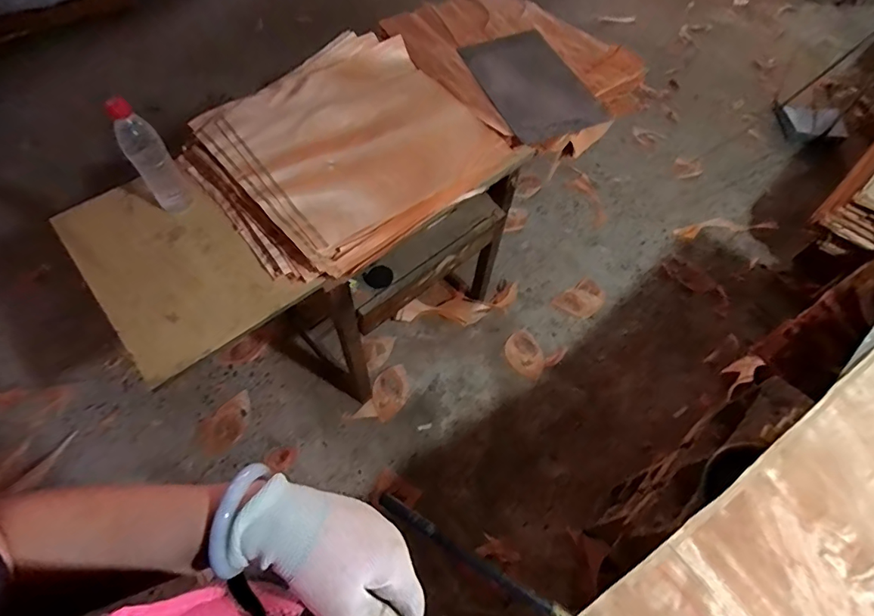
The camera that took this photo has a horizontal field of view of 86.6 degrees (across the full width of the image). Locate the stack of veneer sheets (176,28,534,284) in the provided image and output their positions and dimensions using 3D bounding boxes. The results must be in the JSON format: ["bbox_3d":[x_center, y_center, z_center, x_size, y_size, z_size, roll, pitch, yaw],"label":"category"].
[{"bbox_3d":[-0.183,-0.333,0.958,0.555,0.087,0.482,-36,68,-21],"label":"stack of veneer sheets"}]

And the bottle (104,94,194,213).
[{"bbox_3d":[-0.523,-0.274,0.841,0.065,0.214,0.077,-33,67,-20],"label":"bottle"}]

